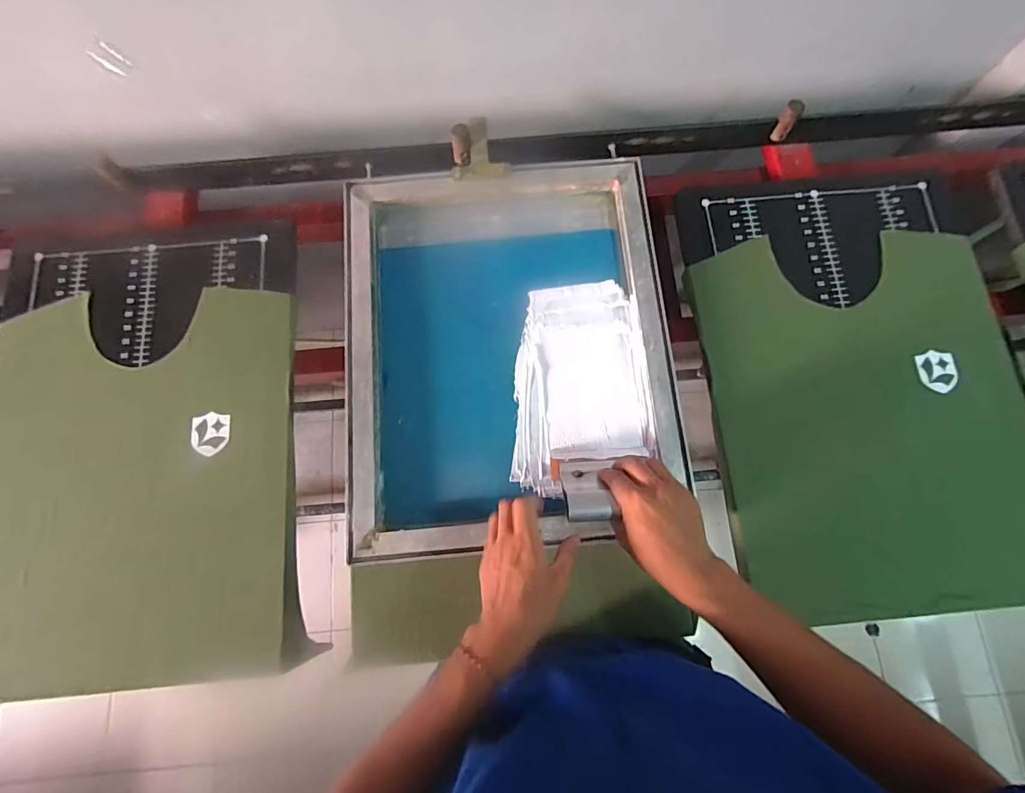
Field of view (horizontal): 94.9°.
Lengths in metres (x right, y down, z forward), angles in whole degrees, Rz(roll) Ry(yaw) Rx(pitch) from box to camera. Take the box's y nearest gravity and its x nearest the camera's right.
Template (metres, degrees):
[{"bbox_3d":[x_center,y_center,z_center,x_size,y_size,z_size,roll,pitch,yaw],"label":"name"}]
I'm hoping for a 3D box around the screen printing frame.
[{"bbox_3d":[-0.007,-0.065,0.617,0.404,0.044,0.498,-5,76,-1],"label":"screen printing frame"}]

